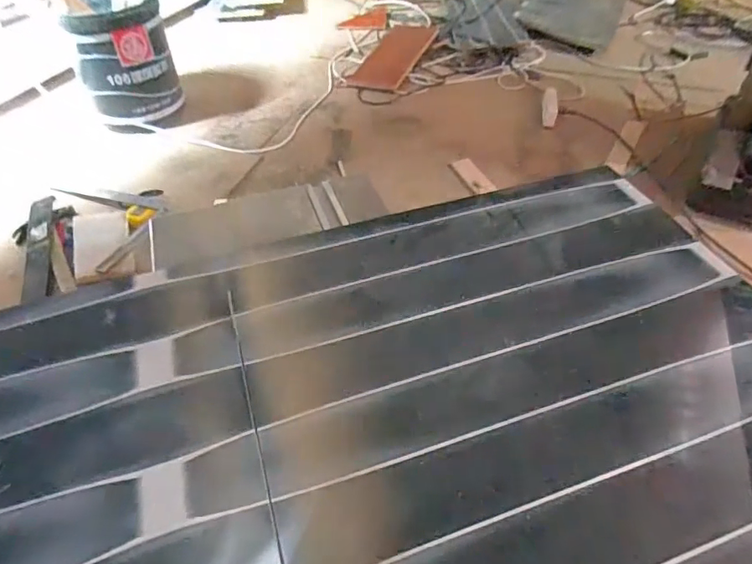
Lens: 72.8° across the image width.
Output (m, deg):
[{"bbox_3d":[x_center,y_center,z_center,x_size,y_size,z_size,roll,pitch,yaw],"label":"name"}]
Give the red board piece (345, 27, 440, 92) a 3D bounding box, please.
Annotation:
[{"bbox_3d":[0.066,-0.722,1.613,0.172,0.017,0.415,14,53,16],"label":"red board piece"}]

